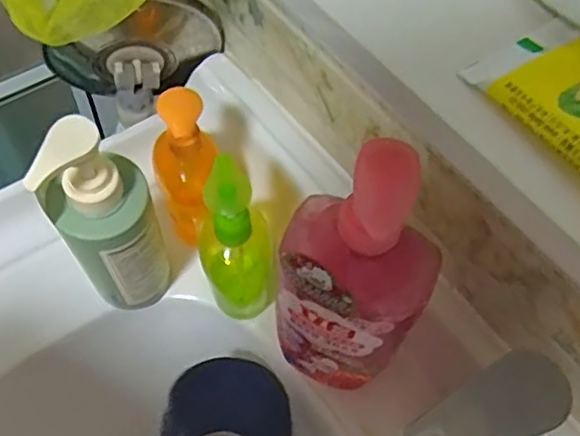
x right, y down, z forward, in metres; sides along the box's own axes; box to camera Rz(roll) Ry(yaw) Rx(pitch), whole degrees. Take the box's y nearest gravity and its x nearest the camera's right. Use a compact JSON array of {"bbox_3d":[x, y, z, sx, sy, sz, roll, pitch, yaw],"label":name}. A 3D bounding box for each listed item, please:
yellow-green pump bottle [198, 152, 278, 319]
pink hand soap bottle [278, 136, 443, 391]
[{"bbox_3d":[-0.041,0.018,0.486,0.051,0.166,0.067,-13,61,-11],"label":"yellow-green pump bottle"},{"bbox_3d":[0.042,0.040,0.415,0.094,0.233,0.077,17,60,7],"label":"pink hand soap bottle"}]

